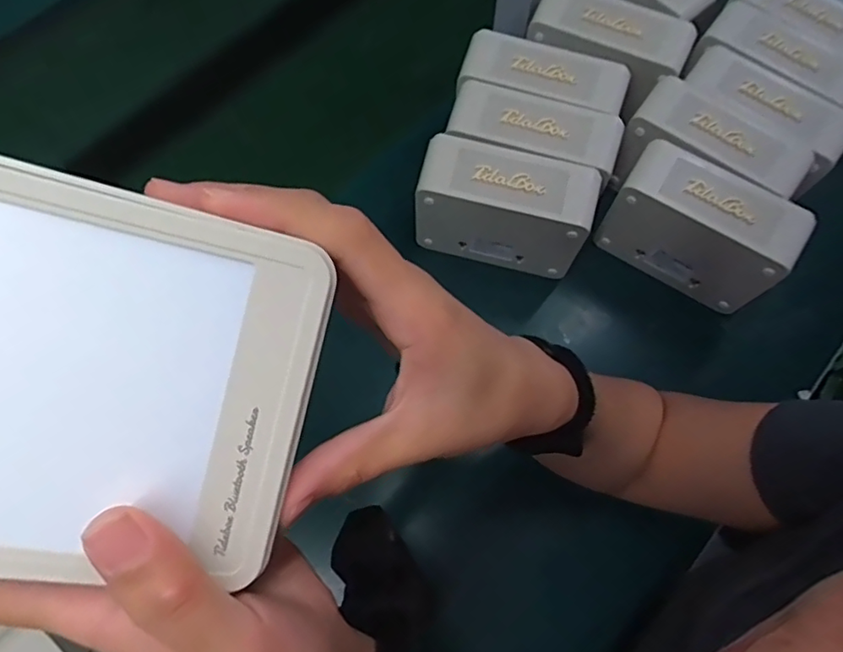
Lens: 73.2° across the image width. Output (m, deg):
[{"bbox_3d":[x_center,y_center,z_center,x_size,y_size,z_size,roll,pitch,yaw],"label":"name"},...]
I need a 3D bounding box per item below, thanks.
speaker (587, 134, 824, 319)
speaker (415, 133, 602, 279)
[{"bbox_3d":[0.230,-0.081,0.479,0.137,0.101,0.051,32,72,11],"label":"speaker"},{"bbox_3d":[0.069,-0.095,0.486,0.139,0.106,0.058,16,70,5],"label":"speaker"}]

